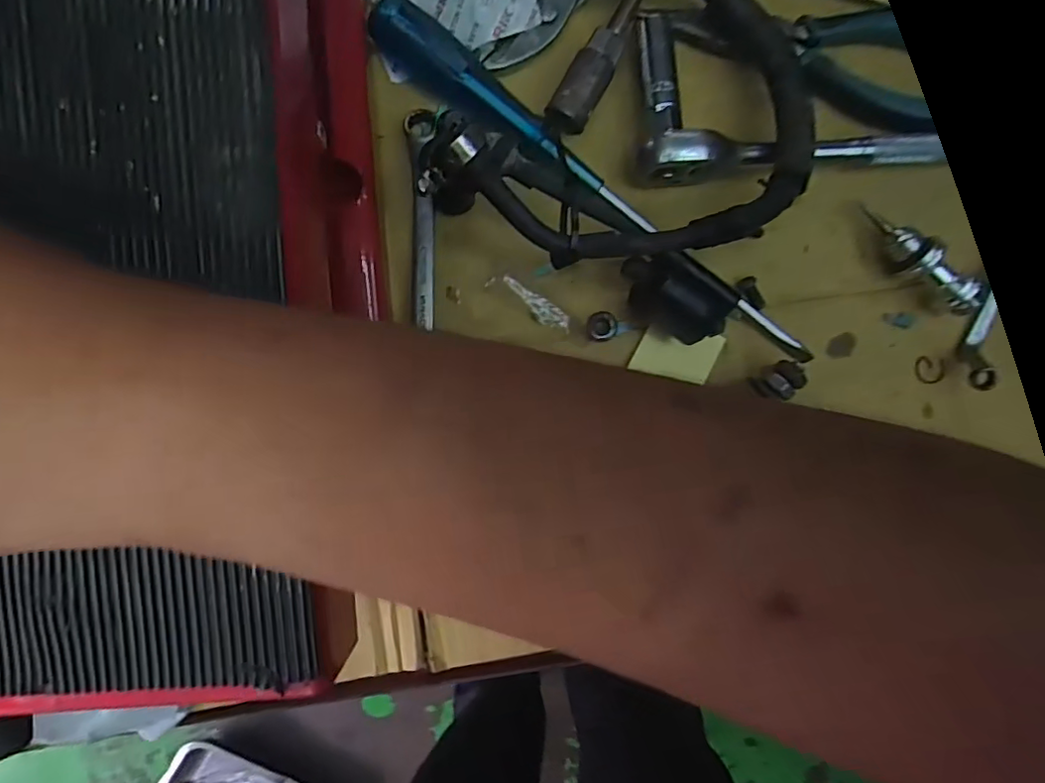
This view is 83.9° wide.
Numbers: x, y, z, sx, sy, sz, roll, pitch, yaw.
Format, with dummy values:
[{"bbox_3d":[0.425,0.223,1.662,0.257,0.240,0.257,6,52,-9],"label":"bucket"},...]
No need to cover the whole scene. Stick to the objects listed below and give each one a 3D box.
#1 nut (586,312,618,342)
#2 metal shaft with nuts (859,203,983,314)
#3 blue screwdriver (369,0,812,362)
[{"bbox_3d":[0.045,-0.036,0.324,0.017,0.004,0.016,-7,94,-4],"label":"nut"},{"bbox_3d":[0.221,-0.074,0.323,0.019,0.019,0.078,-44,82,-1],"label":"metal shaft with nuts"},{"bbox_3d":[0.040,-0.108,0.308,0.293,0.023,0.026,38,90,-5],"label":"blue screwdriver"}]

